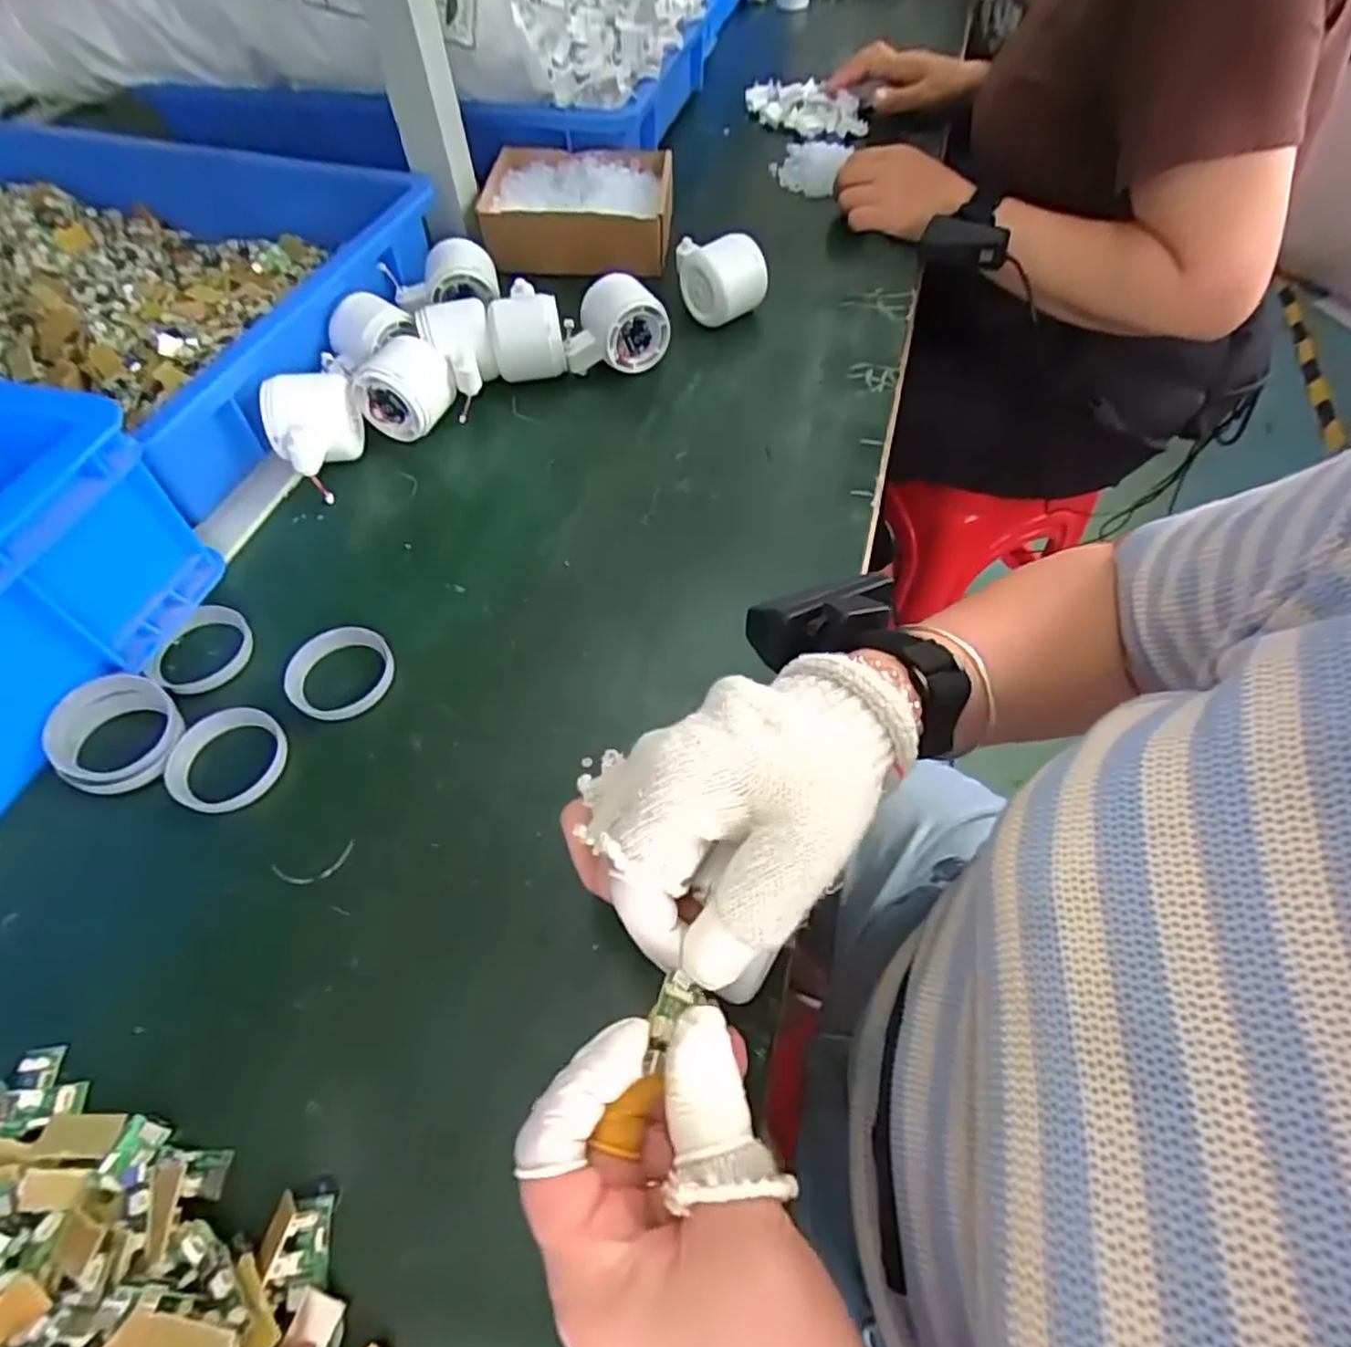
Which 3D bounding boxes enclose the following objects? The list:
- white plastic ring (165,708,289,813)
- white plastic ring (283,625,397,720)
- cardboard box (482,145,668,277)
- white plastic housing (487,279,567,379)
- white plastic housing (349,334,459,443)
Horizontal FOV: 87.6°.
[{"bbox_3d":[-0.246,0.046,0.386,0.059,0.008,0.058,-1,57,1],"label":"white plastic ring"},{"bbox_3d":[-0.193,-0.001,0.407,0.048,0.016,0.061,35,65,22],"label":"white plastic ring"},{"bbox_3d":[-0.092,-0.443,0.674,0.173,0.055,0.144,1,57,3],"label":"cardboard box"},{"bbox_3d":[-0.115,-0.266,0.550,0.053,0.052,0.061,-7,57,-3],"label":"white plastic housing"},{"bbox_3d":[-0.197,-0.209,0.520,0.062,0.057,0.053,16,59,12],"label":"white plastic housing"}]

